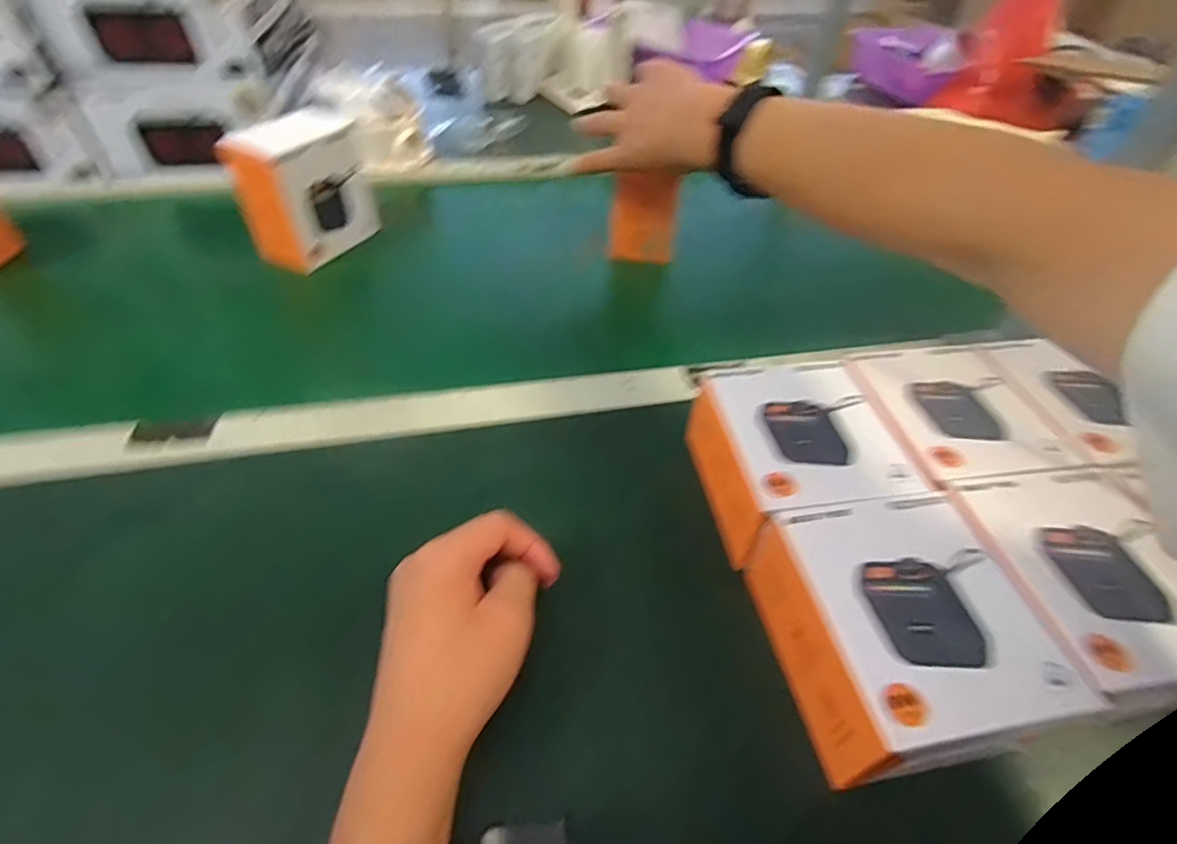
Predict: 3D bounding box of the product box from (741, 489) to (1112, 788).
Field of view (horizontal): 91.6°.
[{"bbox_3d":[0.147,0.100,0.285,0.106,0.061,0.127,-7,46,-9],"label":"product box"}]

